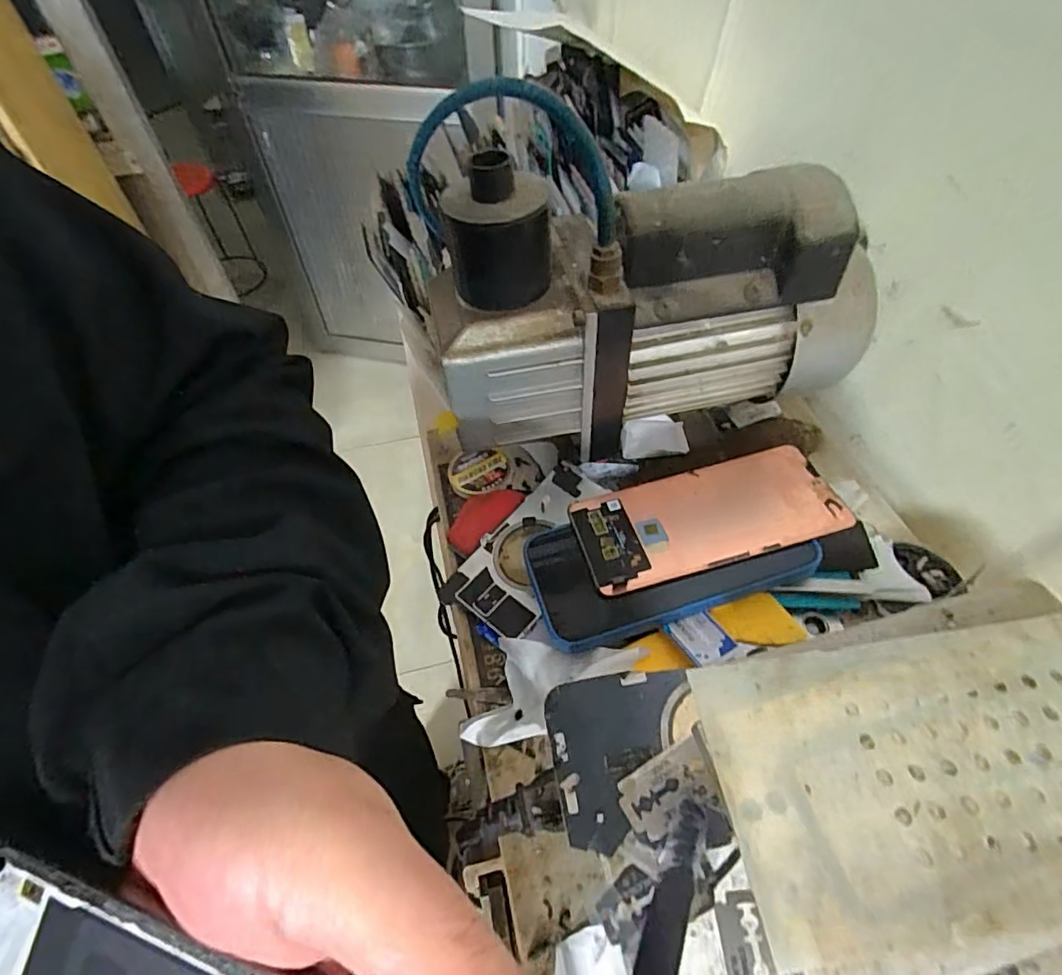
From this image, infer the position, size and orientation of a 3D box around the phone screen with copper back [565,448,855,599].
[{"bbox_3d":[0.109,0.017,0.342,0.158,0.005,0.072,-14,47,-4],"label":"phone screen with copper back"}]

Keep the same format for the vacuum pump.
[{"bbox_3d":[0.075,-0.122,0.329,0.267,0.159,0.112,-5,54,-3],"label":"vacuum pump"}]

